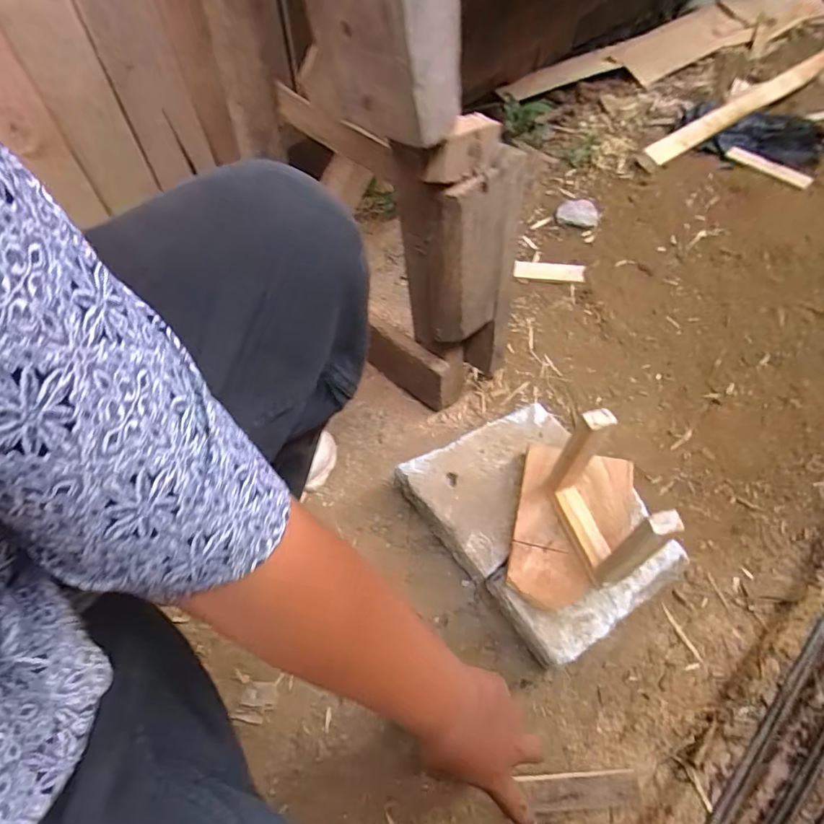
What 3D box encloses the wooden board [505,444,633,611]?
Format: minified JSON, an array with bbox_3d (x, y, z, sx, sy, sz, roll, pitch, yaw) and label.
[{"bbox_3d":[0.177,0.125,0.560,0.118,0.032,0.187,14,63,9],"label":"wooden board"}]

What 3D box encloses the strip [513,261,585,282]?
[{"bbox_3d":[0.250,-0.257,0.923,0.125,0.008,0.036,4,81,0],"label":"strip"}]

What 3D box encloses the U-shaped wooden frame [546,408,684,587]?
[{"bbox_3d":[0.183,0.087,0.486,0.034,0.149,0.135,-15,64,-10],"label":"U-shaped wooden frame"}]

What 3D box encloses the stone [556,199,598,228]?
[{"bbox_3d":[0.332,-0.399,1.011,0.080,0.020,0.075,14,63,5],"label":"stone"}]

